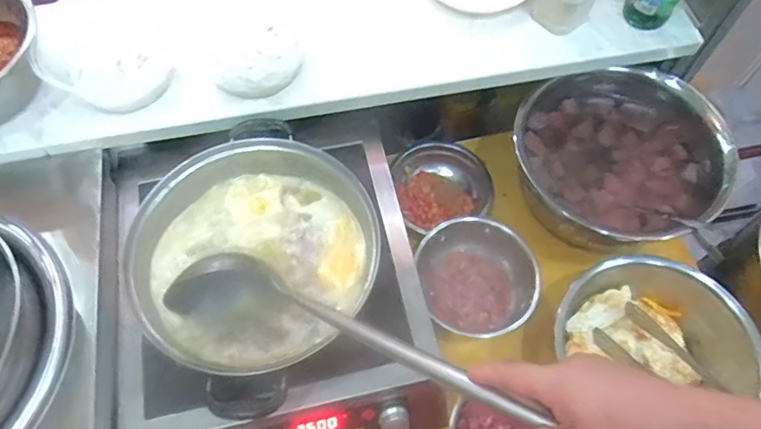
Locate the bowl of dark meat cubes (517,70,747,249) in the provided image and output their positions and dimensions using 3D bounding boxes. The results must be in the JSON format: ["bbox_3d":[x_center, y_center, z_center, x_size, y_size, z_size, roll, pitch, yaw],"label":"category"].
[{"bbox_3d":[0.336,-0.074,0.794,0.266,0.147,0.258,0,62,0],"label":"bowl of dark meat cubes"}]

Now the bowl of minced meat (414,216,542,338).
[{"bbox_3d":[0.136,0.088,0.769,0.166,0.089,0.145,13,63,7],"label":"bowl of minced meat"}]

